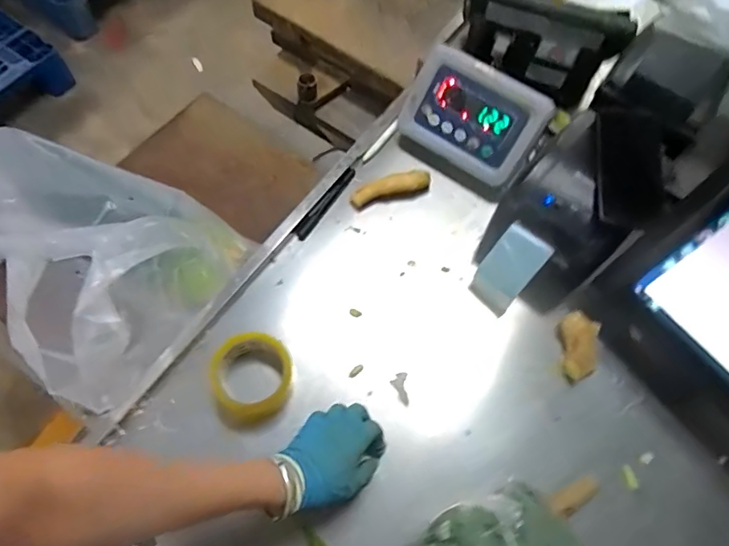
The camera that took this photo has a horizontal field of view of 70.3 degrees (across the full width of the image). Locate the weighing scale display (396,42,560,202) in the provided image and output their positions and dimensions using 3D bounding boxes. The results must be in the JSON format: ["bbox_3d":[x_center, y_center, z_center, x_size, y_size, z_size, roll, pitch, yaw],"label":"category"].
[{"bbox_3d":[0.150,-0.217,0.761,0.203,0.126,0.111,30,68,11],"label":"weighing scale display"}]

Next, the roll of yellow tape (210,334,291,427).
[{"bbox_3d":[-0.137,0.130,0.643,0.094,0.053,0.101,1,65,-2],"label":"roll of yellow tape"}]

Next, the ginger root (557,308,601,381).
[{"bbox_3d":[0.278,0.097,0.673,0.054,0.040,0.083,18,66,6],"label":"ginger root"}]

